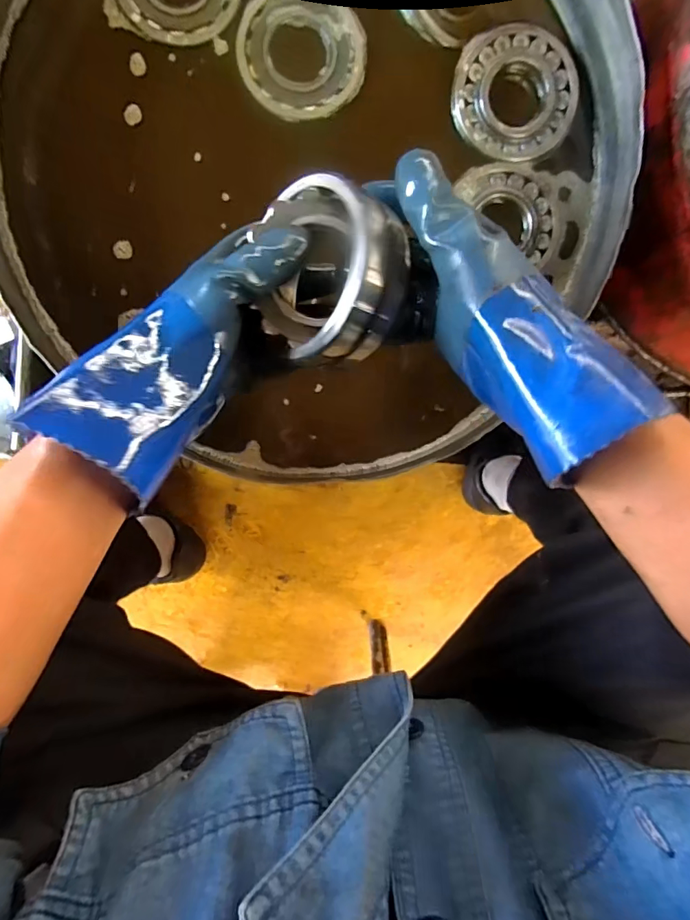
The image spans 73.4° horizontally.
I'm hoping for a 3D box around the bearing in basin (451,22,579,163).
[{"bbox_3d":[0.163,-0.353,0.445,0.116,0.022,0.113,3,95,-5],"label":"bearing in basin"}]

